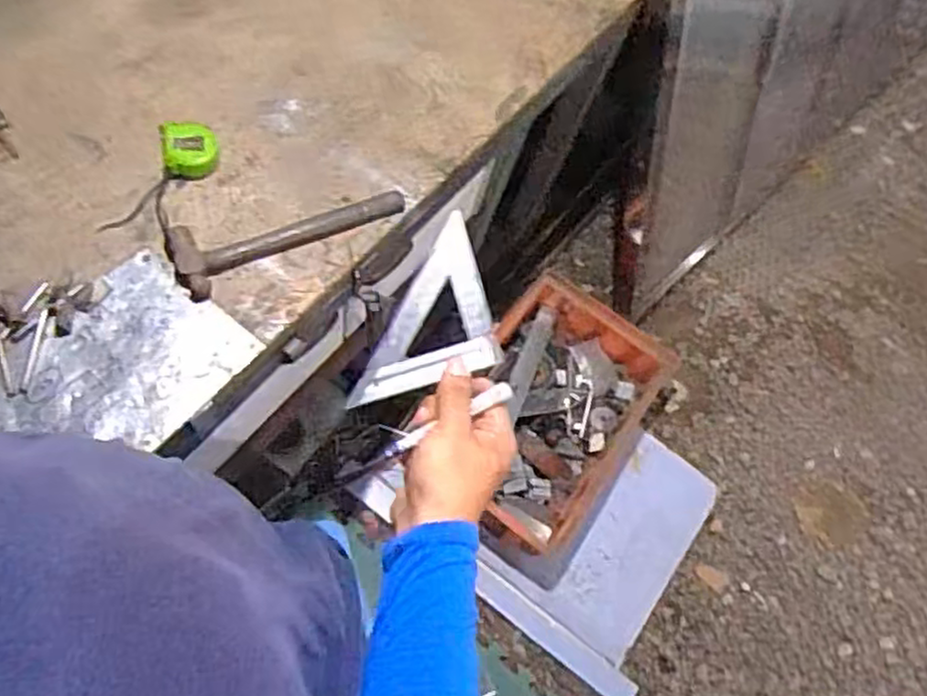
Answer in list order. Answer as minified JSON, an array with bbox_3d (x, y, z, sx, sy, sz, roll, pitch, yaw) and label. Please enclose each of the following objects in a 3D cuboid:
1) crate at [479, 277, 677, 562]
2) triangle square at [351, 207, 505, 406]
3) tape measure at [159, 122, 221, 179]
[{"bbox_3d":[0.186,0.143,1.675,0.402,0.151,0.588,33,65,4],"label":"crate"},{"bbox_3d":[-0.013,-0.012,0.586,0.088,0.020,0.164,30,82,7],"label":"triangle square"},{"bbox_3d":[-0.328,-0.238,0.891,0.062,0.027,0.068,-9,69,-14],"label":"tape measure"}]

